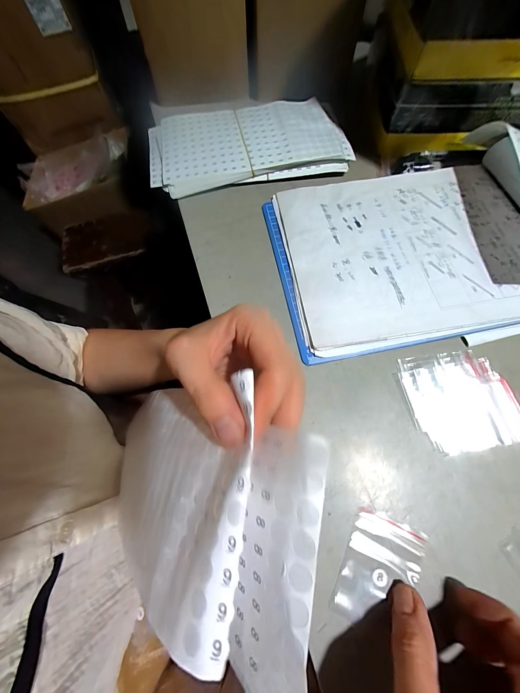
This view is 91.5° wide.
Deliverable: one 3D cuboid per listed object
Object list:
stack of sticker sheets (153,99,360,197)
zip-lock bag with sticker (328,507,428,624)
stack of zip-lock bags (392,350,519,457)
[{"bbox_3d":[-0.021,-0.273,0.338,0.255,0.027,0.136,-11,69,-2],"label":"stack of sticker sheets"},{"bbox_3d":[0.086,0.159,0.180,0.050,0.004,0.070,25,72,11],"label":"zip-lock bag with sticker"},{"bbox_3d":[0.175,0.045,0.220,0.091,0.004,0.083,-11,69,-2],"label":"stack of zip-lock bags"}]

